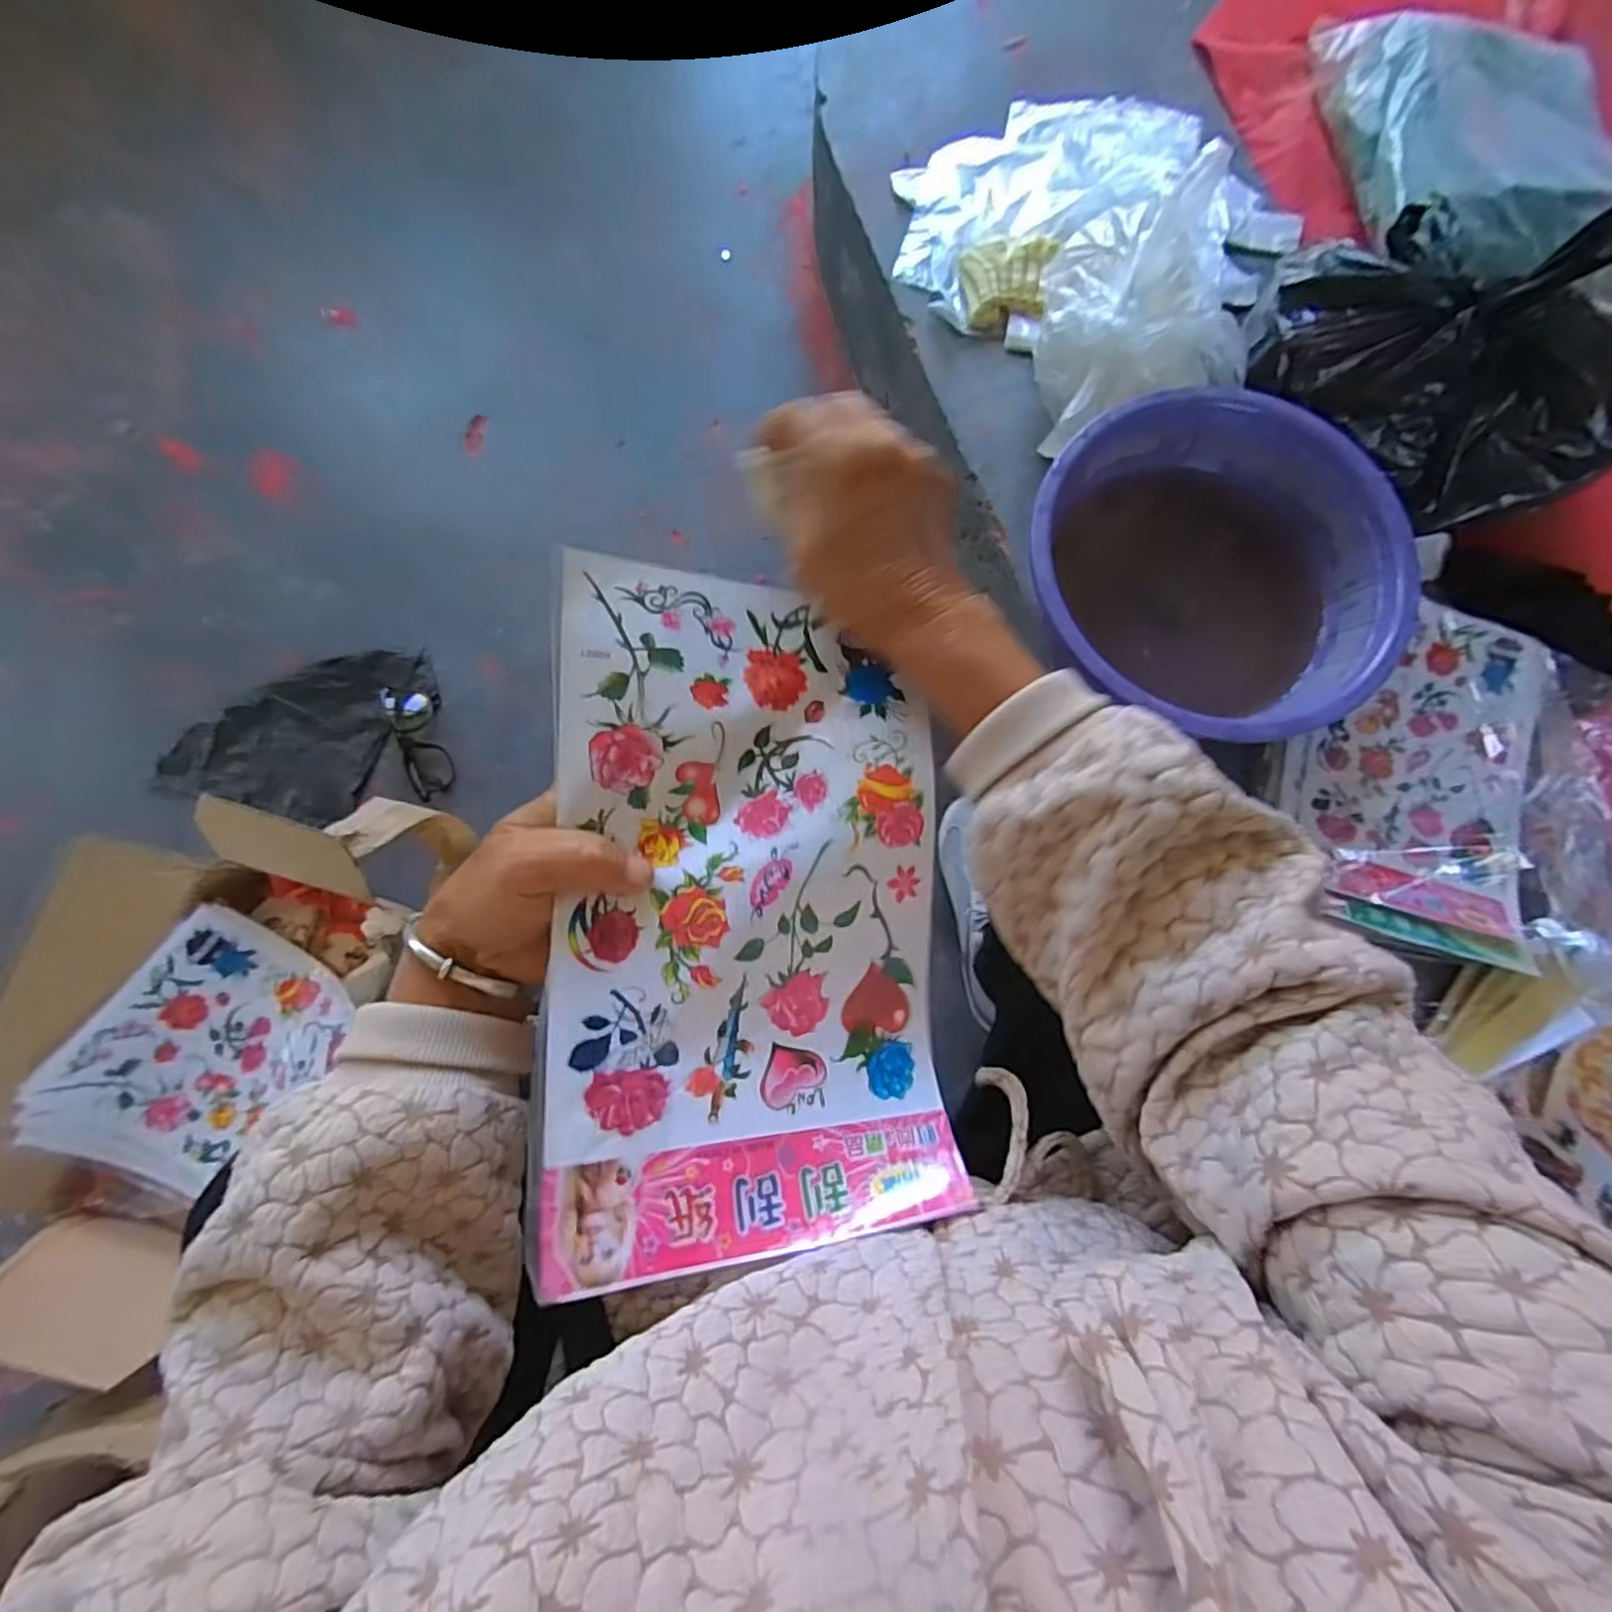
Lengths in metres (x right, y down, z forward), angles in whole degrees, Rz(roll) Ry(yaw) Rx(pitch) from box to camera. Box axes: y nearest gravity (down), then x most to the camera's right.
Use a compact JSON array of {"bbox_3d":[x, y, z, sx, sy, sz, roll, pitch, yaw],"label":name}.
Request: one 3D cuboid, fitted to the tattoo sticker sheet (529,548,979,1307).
[{"bbox_3d":[-0.021,0.035,0.290,0.162,0.026,0.270,2,80,-17],"label":"tattoo sticker sheet"}]

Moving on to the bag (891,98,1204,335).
[{"bbox_3d":[0.226,-0.629,0.694,0.322,0.038,0.191,-37,82,-8],"label":"bag"}]

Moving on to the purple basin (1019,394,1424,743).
[{"bbox_3d":[0.314,-0.182,0.559,0.267,0.090,0.269,0,79,-1],"label":"purple basin"}]

